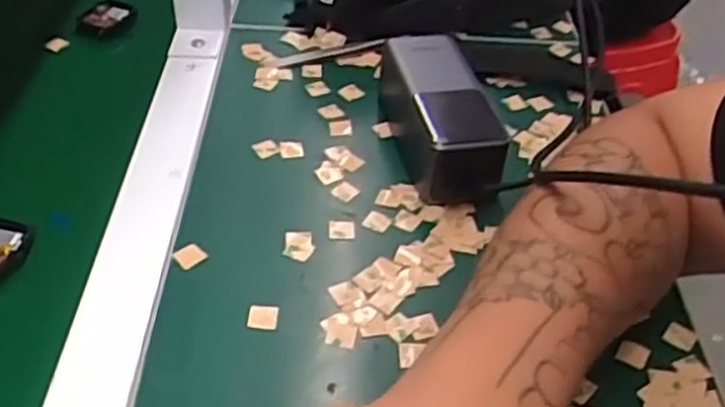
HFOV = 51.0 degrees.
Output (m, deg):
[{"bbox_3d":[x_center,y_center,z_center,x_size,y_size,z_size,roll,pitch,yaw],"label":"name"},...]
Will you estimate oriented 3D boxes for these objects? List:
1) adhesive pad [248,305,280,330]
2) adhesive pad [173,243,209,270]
[{"bbox_3d":[-0.054,0.061,0.413,0.016,0.004,0.016,4,42,1],"label":"adhesive pad"},{"bbox_3d":[-0.101,0.030,0.444,0.016,0.004,0.014,-29,52,-31],"label":"adhesive pad"}]

